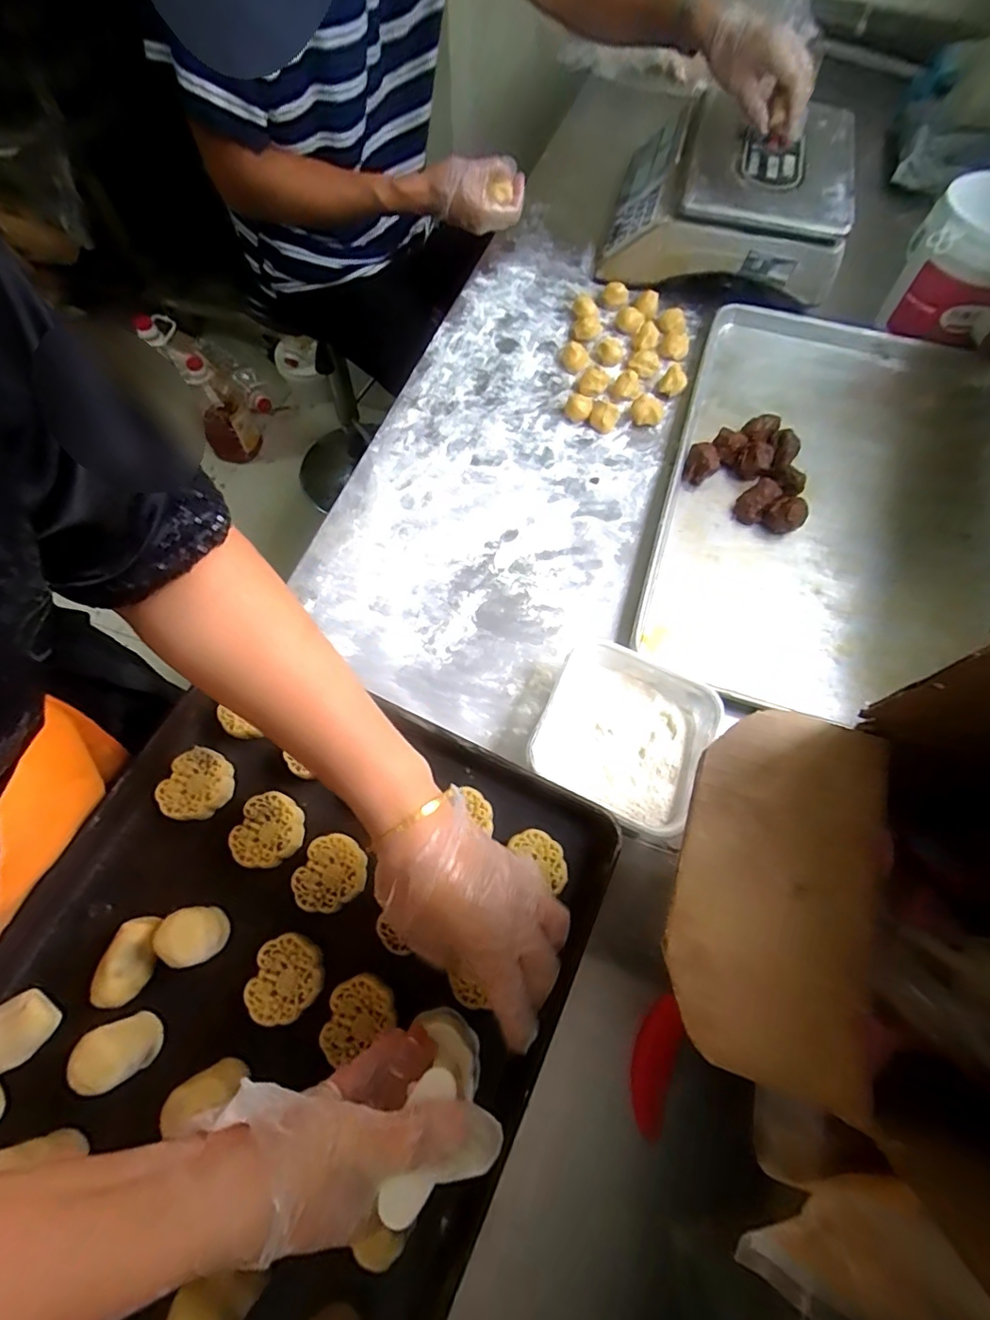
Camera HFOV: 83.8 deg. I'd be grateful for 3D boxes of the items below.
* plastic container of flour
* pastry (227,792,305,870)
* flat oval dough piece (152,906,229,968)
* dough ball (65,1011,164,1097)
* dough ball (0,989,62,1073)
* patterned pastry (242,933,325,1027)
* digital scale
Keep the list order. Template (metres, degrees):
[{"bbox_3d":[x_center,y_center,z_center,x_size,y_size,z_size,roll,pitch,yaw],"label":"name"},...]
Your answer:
[{"bbox_3d":[0.125,0.073,0.543,0.158,0.059,0.151,28,69,10],"label":"plastic container of flour"},{"bbox_3d":[-0.191,0.145,0.468,0.051,0.023,0.059,19,68,8],"label":"pastry"},{"bbox_3d":[-0.231,0.213,0.427,0.037,0.050,0.039,-1,67,-1],"label":"flat oval dough piece"},{"bbox_3d":[-0.267,0.278,0.389,0.035,0.048,0.038,0,67,0],"label":"dough ball"},{"bbox_3d":[-0.349,0.272,0.401,0.052,0.031,0.041,-38,72,-15],"label":"dough ball"},{"bbox_3d":[-0.160,0.248,0.428,0.051,0.024,0.059,20,68,8],"label":"patterned pastry"},{"bbox_3d":[0.344,-0.697,0.826,0.320,0.140,0.325,13,67,4],"label":"digital scale"}]

